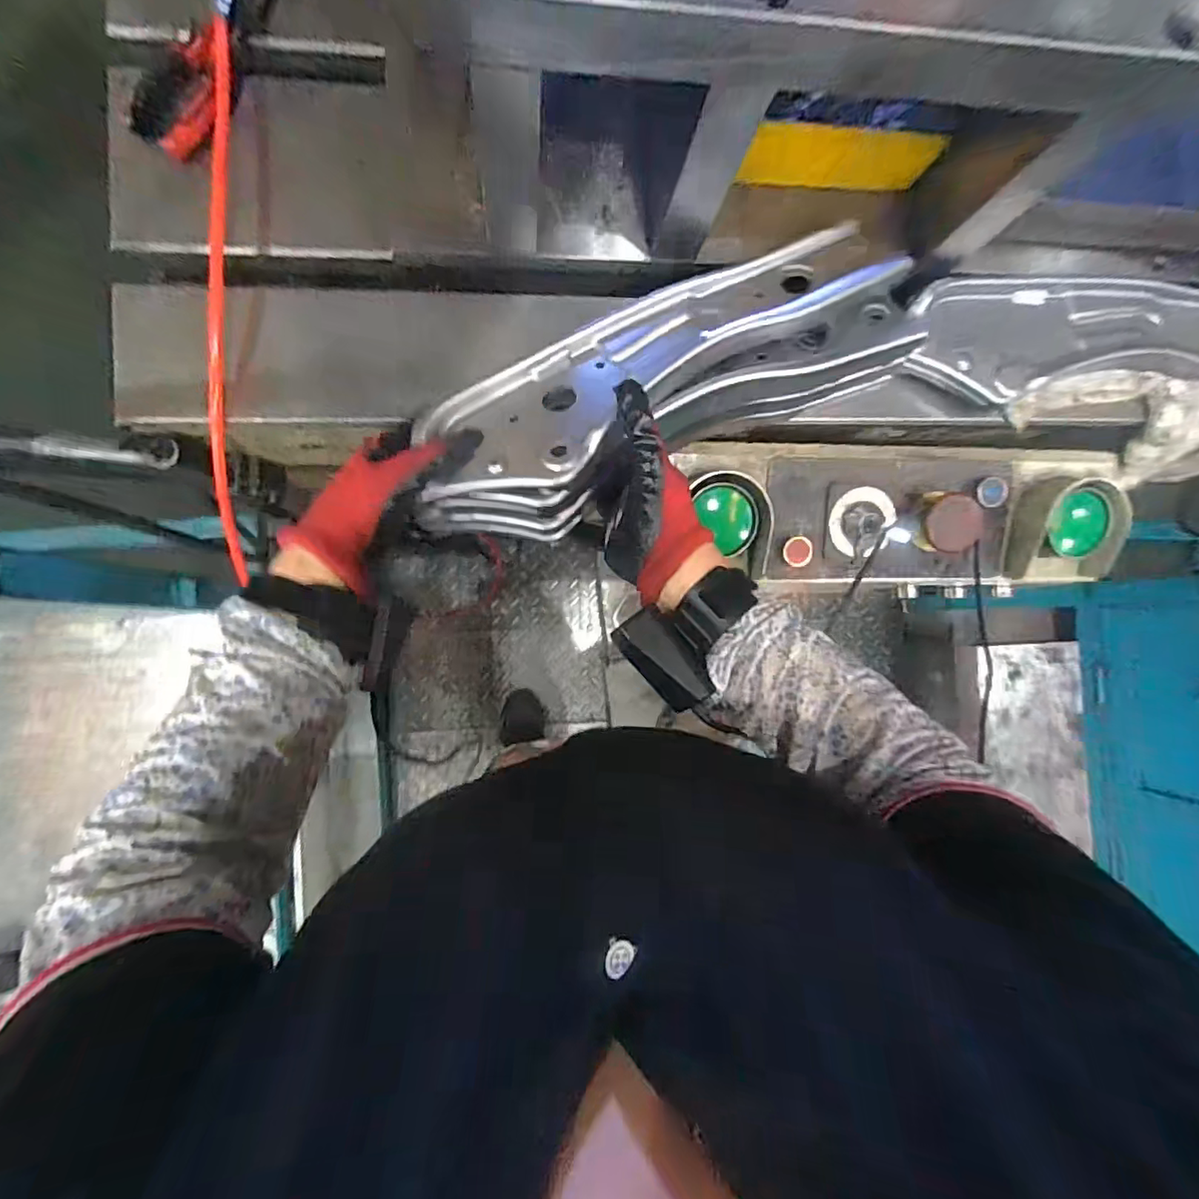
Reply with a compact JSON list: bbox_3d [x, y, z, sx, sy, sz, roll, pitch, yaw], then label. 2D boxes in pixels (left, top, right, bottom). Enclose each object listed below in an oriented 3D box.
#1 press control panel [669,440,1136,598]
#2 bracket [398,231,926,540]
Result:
[{"bbox_3d":[0.296,-0.080,0.570,0.479,0.080,0.147,-2,87,-7],"label":"press control panel"},{"bbox_3d":[0.050,-0.178,0.455,0.421,0.085,0.126,-29,91,-8],"label":"bracket"}]

